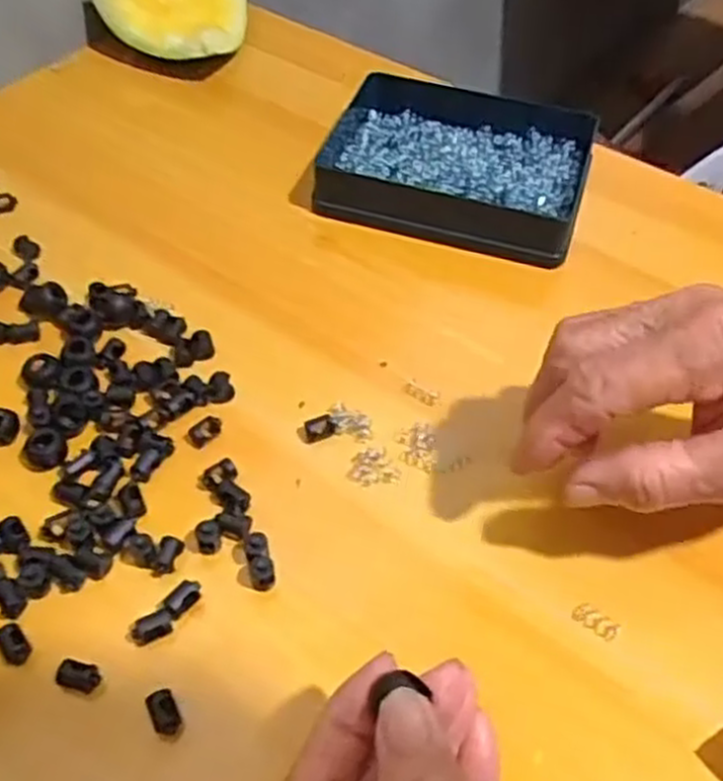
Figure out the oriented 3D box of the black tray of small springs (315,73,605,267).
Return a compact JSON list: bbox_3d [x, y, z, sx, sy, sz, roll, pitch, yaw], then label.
[{"bbox_3d":[0.053,-0.134,0.464,0.150,0.032,0.113,16,51,9],"label":"black tray of small springs"}]

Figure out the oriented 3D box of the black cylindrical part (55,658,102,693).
[{"bbox_3d":[-0.102,0.103,0.286,0.016,0.009,0.009,13,51,7],"label":"black cylindrical part"}]

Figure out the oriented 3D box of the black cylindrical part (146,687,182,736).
[{"bbox_3d":[-0.069,0.114,0.279,0.009,0.009,0.014,-20,55,-20],"label":"black cylindrical part"}]

